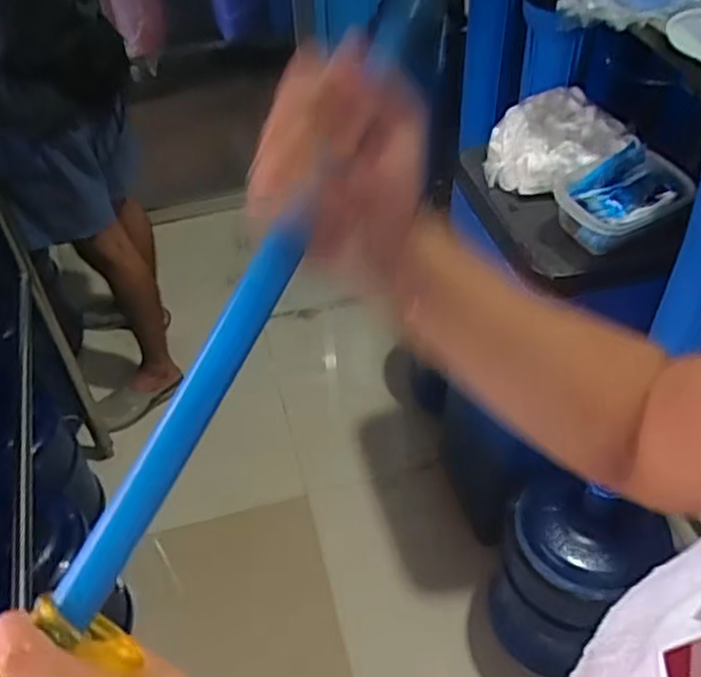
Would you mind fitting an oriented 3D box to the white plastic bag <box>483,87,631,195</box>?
[{"bbox_3d":[0.309,-0.292,1.066,0.172,0.066,0.216,34,57,29],"label":"white plastic bag"}]

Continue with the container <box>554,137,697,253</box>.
[{"bbox_3d":[0.362,-0.190,0.954,0.158,0.078,0.130,-23,50,-18],"label":"container"}]

